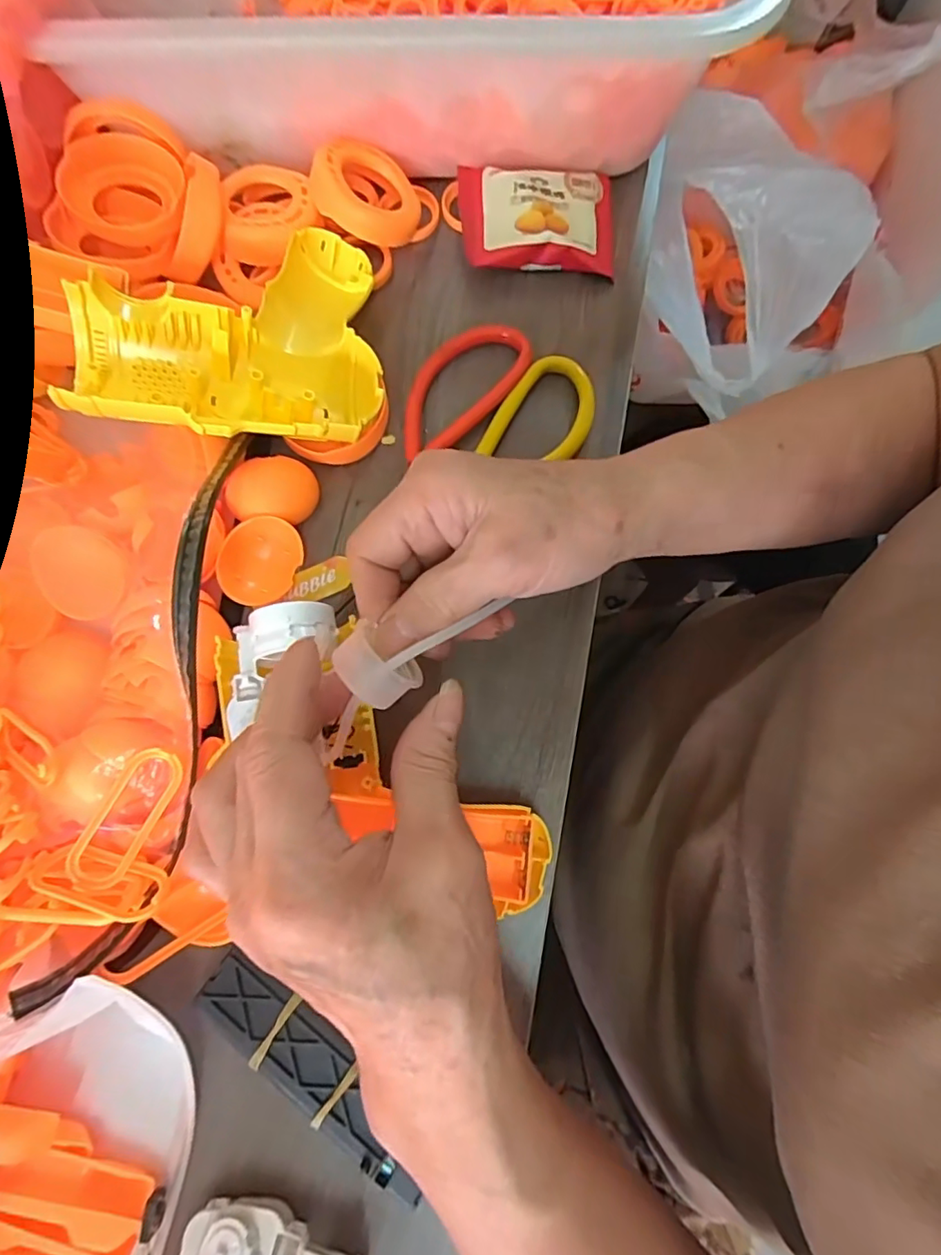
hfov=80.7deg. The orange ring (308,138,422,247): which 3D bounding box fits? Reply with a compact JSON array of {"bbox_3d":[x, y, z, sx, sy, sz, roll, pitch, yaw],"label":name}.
[{"bbox_3d":[-0.054,-0.230,0.294,0.058,0.014,0.054,5,79,-29],"label":"orange ring"}]

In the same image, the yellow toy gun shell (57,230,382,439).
[{"bbox_3d":[-0.114,-0.140,0.268,0.133,0.036,0.128,-1,68,-23],"label":"yellow toy gun shell"}]

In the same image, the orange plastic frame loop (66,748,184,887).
[{"bbox_3d":[-0.129,0.071,0.209,0.021,0.007,0.052,30,76,-12],"label":"orange plastic frame loop"}]

